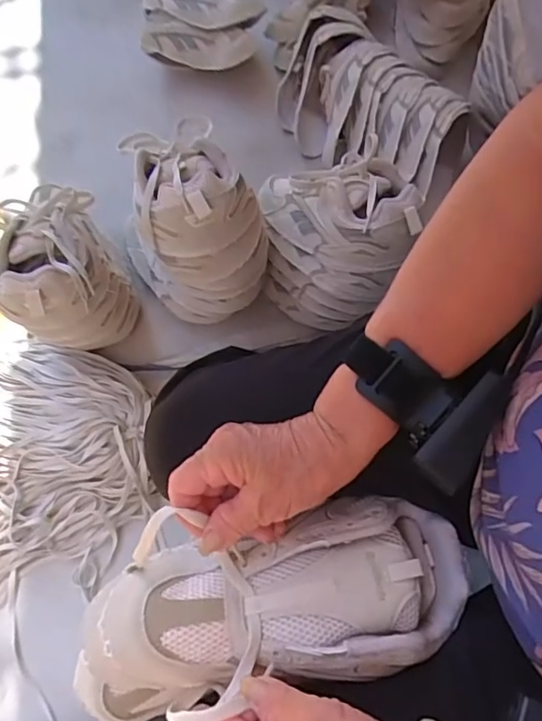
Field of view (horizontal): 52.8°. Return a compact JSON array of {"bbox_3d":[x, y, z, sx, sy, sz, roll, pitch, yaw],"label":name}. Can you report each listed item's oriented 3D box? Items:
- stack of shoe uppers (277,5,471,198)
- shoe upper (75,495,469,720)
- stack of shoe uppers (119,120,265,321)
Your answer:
[{"bbox_3d":[0.148,-0.436,0.920,0.215,0.144,0.374,-31,73,-12],"label":"stack of shoe uppers"},{"bbox_3d":[-0.002,0.156,0.358,0.256,0.100,0.105,-14,70,-1],"label":"shoe upper"},{"bbox_3d":[-0.096,-0.161,0.699,0.134,0.286,0.183,-32,73,-13],"label":"stack of shoe uppers"}]

